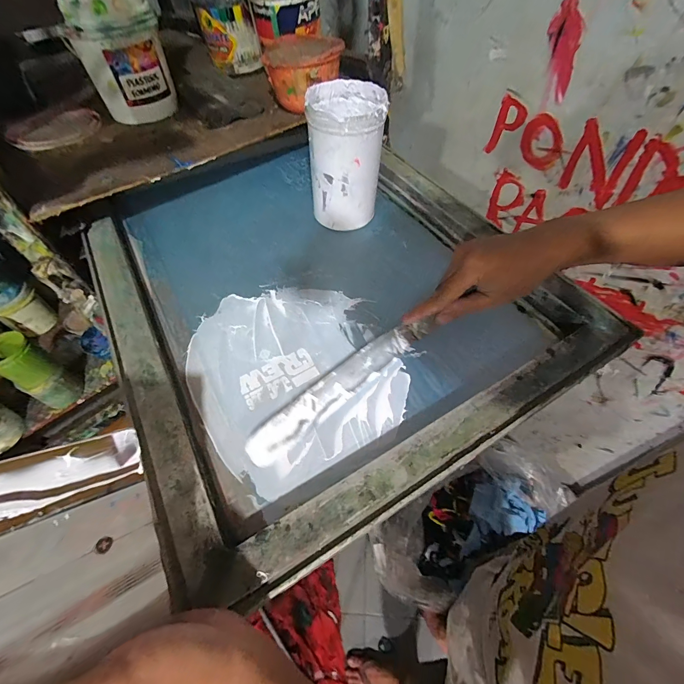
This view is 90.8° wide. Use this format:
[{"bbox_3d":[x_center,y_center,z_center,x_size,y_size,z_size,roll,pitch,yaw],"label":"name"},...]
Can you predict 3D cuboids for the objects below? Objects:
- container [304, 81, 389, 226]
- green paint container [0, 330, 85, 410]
[{"bbox_3d":[0.007,-0.238,0.442,0.090,0.147,0.090,-1,51,5],"label":"container"},{"bbox_3d":[-0.716,0.070,0.790,0.095,0.207,0.092,24,57,22],"label":"green paint container"}]

